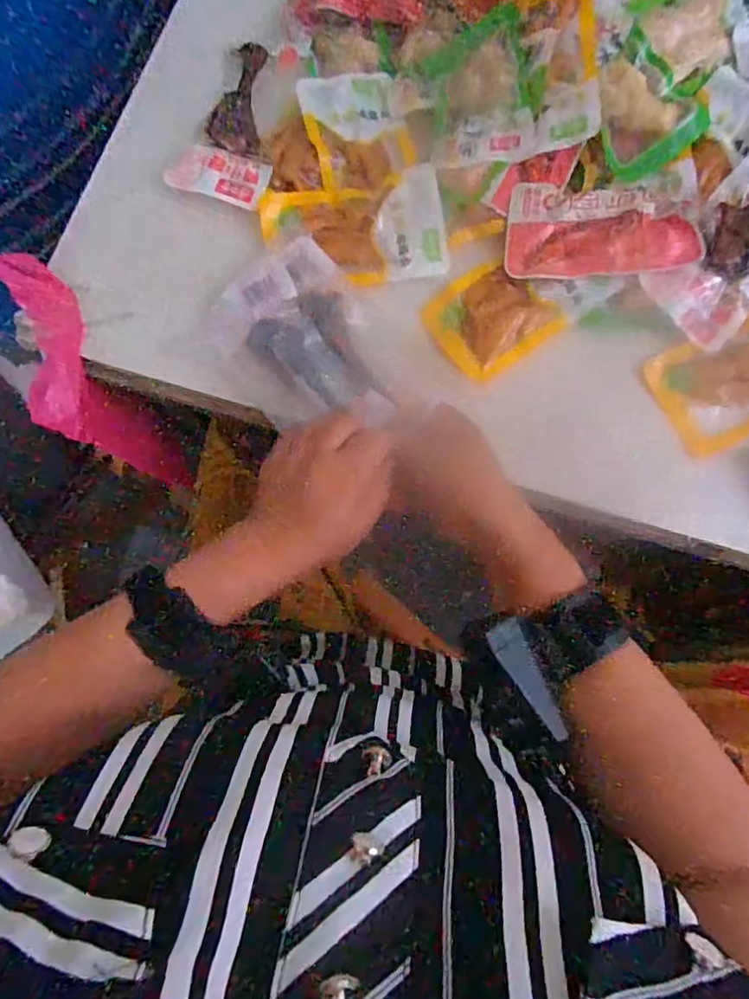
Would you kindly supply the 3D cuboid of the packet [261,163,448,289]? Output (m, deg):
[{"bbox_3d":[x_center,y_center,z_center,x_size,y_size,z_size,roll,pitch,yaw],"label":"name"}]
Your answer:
[{"bbox_3d":[-0.016,-0.207,0.431,0.137,0.012,0.086,-6,79,-1],"label":"packet"}]

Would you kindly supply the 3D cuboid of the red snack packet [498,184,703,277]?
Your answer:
[{"bbox_3d":[0.170,-0.204,0.418,0.134,0.024,0.072,5,79,2],"label":"red snack packet"}]

